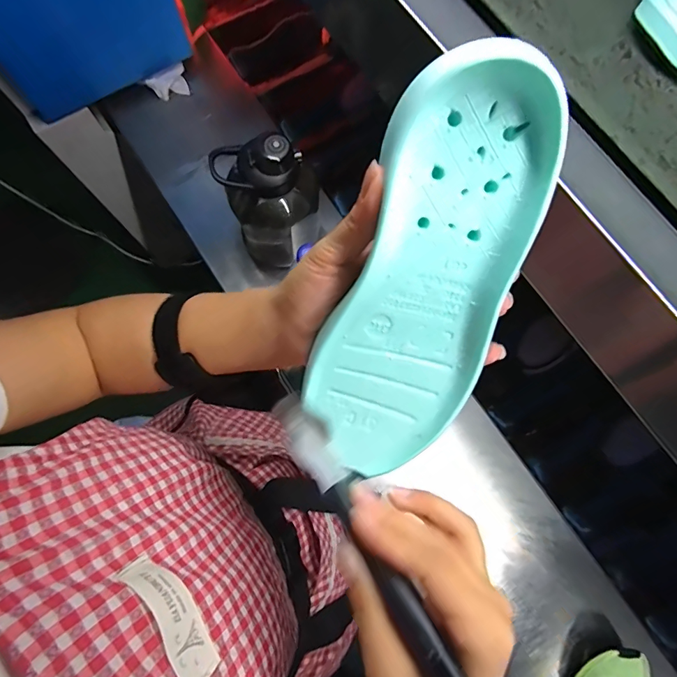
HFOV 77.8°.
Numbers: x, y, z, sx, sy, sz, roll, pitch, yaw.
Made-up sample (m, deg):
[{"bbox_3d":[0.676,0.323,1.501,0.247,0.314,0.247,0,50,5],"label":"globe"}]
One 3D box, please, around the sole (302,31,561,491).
[{"bbox_3d":[0.039,-0.018,0.205,0.079,0.023,0.206,19,116,4],"label":"sole"}]

